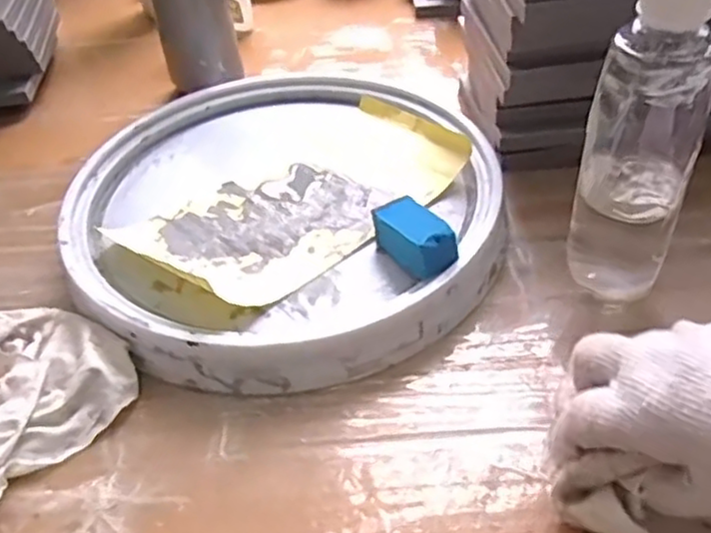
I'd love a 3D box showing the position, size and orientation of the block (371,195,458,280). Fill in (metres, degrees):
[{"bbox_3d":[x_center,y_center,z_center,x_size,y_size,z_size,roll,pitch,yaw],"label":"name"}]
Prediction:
[{"bbox_3d":[0.036,-0.016,0.423,0.027,0.033,0.060,-25,47,-19],"label":"block"}]

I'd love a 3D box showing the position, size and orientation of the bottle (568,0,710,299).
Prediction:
[{"bbox_3d":[0.153,-0.062,0.375,0.059,0.188,0.048,11,46,17],"label":"bottle"}]

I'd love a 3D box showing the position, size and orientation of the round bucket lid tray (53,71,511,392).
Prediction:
[{"bbox_3d":[-0.052,-0.048,0.484,0.280,0.048,0.294,-3,44,3],"label":"round bucket lid tray"}]

